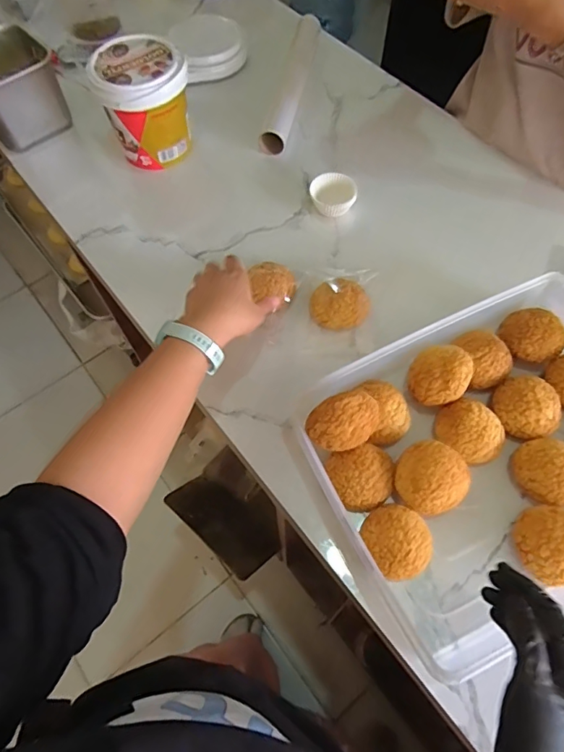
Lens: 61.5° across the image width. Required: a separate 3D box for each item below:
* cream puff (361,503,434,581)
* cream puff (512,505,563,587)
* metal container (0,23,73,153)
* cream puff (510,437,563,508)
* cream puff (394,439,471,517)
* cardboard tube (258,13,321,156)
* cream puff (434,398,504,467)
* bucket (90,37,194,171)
[{"bbox_3d":[0.114,0.161,0.460,0.063,0.041,0.067,-1,63,3],"label":"cream puff"},{"bbox_3d":[0.258,0.161,0.453,0.062,0.039,0.069,-13,63,-3],"label":"cream puff"},{"bbox_3d":[-0.412,-0.444,0.735,0.136,0.103,0.139,-36,68,-15],"label":"metal container"},{"bbox_3d":[0.272,0.098,0.484,0.056,0.039,0.067,-40,67,-16],"label":"cream puff"},{"bbox_3d":[0.148,0.105,0.477,0.068,0.057,0.067,-1,64,1],"label":"cream puff"},{"bbox_3d":[0.019,-0.487,0.780,0.039,0.031,0.320,10,64,8],"label":"cardboard tube"},{"bbox_3d":[0.200,0.059,0.506,0.070,0.039,0.063,28,68,16],"label":"cream puff"},{"bbox_3d":[-0.191,-0.389,0.688,0.122,0.134,0.121,-1,63,3],"label":"bucket"}]

